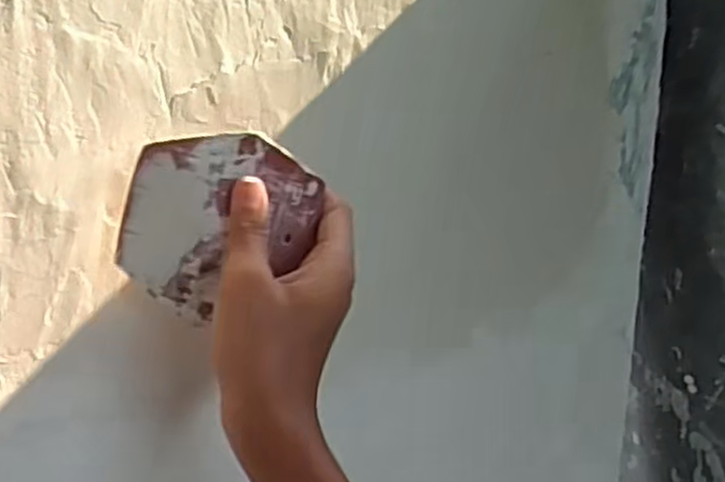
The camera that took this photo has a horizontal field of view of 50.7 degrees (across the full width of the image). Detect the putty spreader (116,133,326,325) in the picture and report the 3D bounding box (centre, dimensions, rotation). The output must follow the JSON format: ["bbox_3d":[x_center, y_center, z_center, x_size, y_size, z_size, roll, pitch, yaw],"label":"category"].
[{"bbox_3d":[-0.072,-0.009,0.395,0.097,0.087,0.008,2,8,-12],"label":"putty spreader"}]

